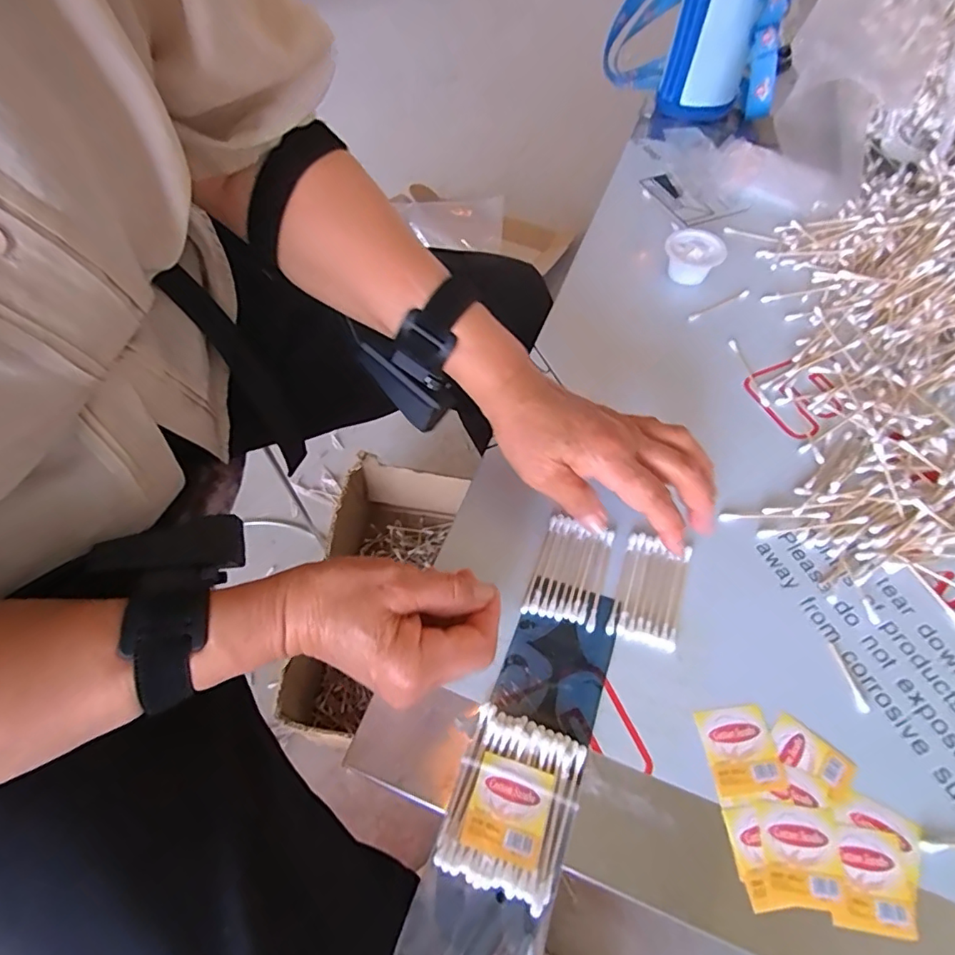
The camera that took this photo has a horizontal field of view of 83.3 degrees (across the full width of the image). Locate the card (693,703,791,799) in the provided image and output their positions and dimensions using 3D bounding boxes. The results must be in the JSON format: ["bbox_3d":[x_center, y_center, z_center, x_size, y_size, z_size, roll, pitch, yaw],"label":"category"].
[{"bbox_3d":[0.147,0.151,0.300,0.038,0.004,0.042,-7,58,-4],"label":"card"}]

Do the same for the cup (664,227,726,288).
[{"bbox_3d":[0.203,-0.207,0.509,0.053,0.027,0.055,0,58,0],"label":"cup"}]

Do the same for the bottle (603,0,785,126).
[{"bbox_3d":[0.264,-0.551,0.624,0.083,0.201,0.227,-25,61,-15],"label":"bottle"}]

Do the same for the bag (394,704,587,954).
[{"bbox_3d":[0.011,0.188,0.273,0.062,0.011,0.121,17,60,11],"label":"bag"}]

